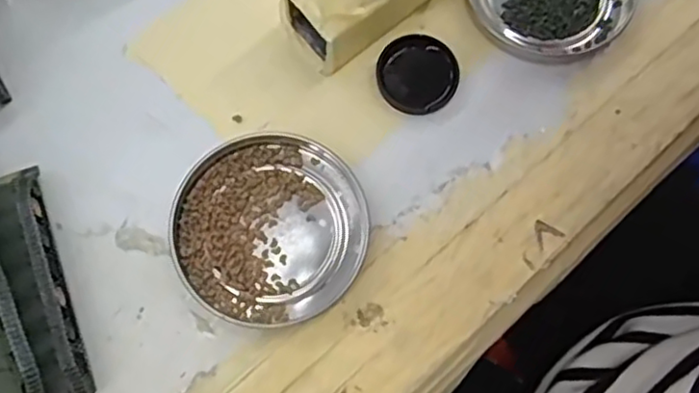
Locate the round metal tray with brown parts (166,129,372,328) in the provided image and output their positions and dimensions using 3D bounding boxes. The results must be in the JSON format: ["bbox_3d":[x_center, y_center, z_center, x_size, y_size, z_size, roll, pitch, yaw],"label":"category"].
[{"bbox_3d":[-0.033,0.013,0.278,0.078,0.007,0.078,0,76,-2],"label":"round metal tray with brown parts"}]

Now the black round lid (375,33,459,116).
[{"bbox_3d":[0.030,-0.055,0.297,0.035,0.006,0.034,0,76,-2],"label":"black round lid"}]

